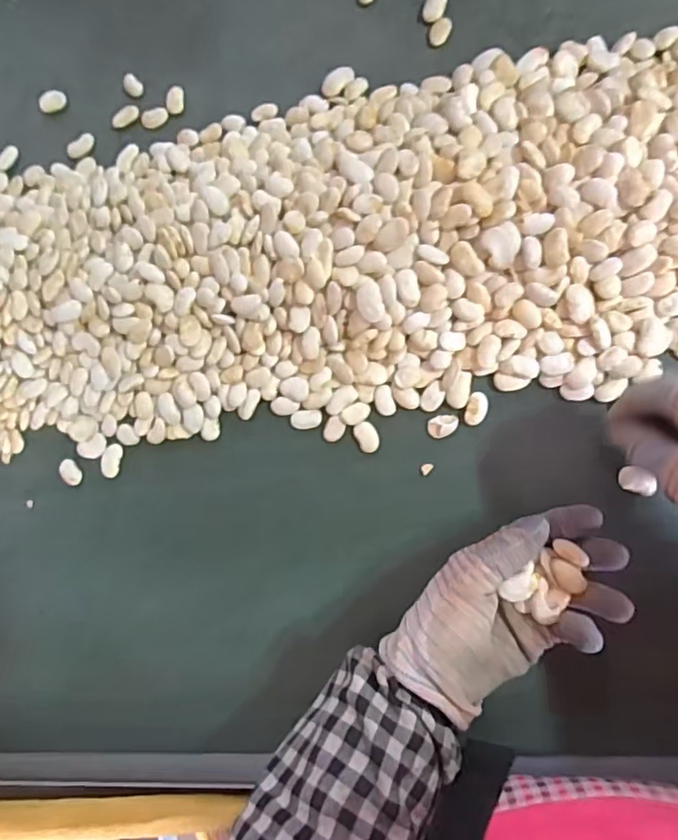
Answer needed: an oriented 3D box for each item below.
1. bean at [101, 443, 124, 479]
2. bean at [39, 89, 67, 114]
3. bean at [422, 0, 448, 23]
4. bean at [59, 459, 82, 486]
[{"bbox_3d":[-0.191,0.034,0.458,0.015,0.004,0.028,11,85,1],"label":"bean"},{"bbox_3d":[-0.260,-0.289,0.495,0.024,0.010,0.018,-37,86,-4],"label":"bean"},{"bbox_3d":[0.076,-0.326,0.428,0.016,0.005,0.024,22,85,2],"label":"bean"},{"bbox_3d":[-0.228,0.045,0.463,0.015,0.008,0.023,-37,86,-4],"label":"bean"}]

